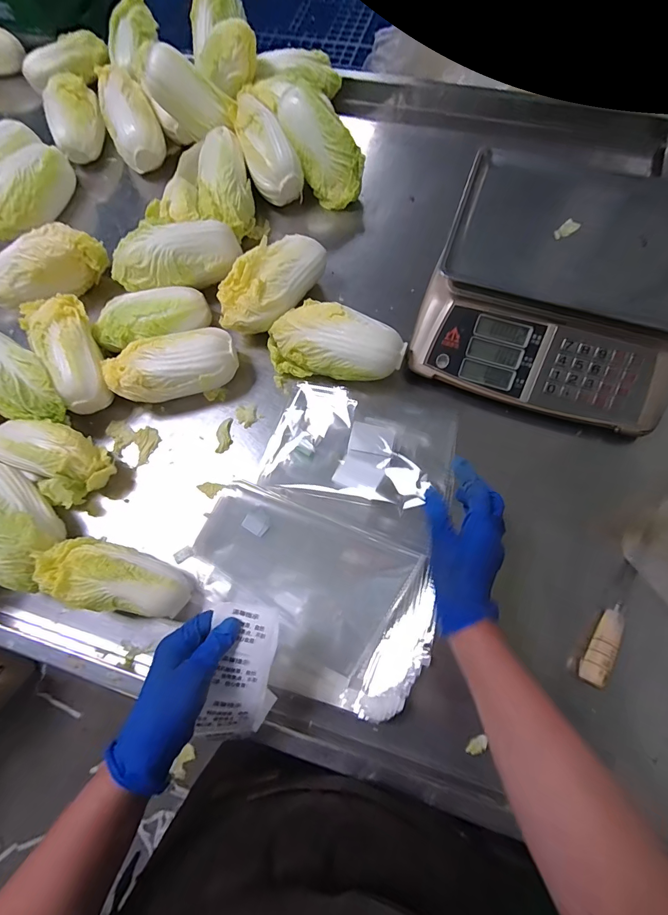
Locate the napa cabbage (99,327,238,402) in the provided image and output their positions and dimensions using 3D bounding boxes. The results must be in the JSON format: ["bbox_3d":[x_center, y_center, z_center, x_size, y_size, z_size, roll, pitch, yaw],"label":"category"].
[{"bbox_3d":[-0.230,-0.132,0.568,0.176,0.065,0.092,-18,71,-4],"label":"napa cabbage"}]

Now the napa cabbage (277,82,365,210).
[{"bbox_3d":[-0.016,-0.548,0.692,0.183,0.096,0.078,48,40,-20],"label":"napa cabbage"}]

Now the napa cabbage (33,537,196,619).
[{"bbox_3d":[-0.258,0.144,0.460,0.174,0.063,0.074,18,71,-9],"label":"napa cabbage"}]

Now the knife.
[{"bbox_3d":[0.327,0.193,0.459,0.023,0.029,0.151,30,74,12],"label":"knife"}]

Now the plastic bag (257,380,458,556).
[{"bbox_3d":[0.035,-0.013,0.534,0.247,0.051,0.202,20,73,9],"label":"plastic bag"}]

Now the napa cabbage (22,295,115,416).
[{"bbox_3d":[-0.384,-0.159,0.569,0.083,0.064,0.183,-30,72,-8],"label":"napa cabbage"}]

